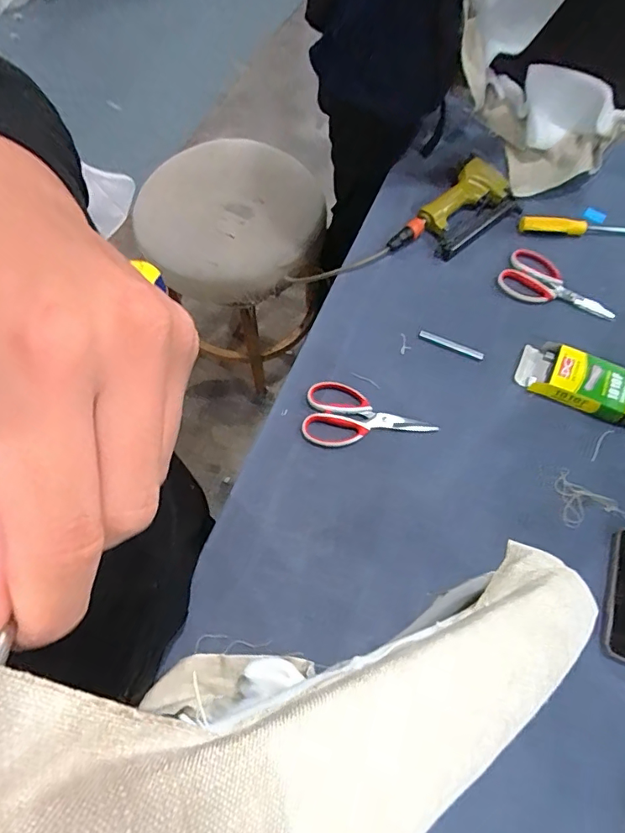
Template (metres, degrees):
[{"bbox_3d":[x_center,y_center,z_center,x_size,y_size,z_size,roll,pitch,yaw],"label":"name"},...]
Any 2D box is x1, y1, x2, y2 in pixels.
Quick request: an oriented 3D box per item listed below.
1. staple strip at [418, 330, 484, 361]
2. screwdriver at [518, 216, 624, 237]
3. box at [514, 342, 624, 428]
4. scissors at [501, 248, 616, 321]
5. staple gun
[{"bbox_3d":[0.219,-0.113,0.769,0.104,0.005,0.014,26,68,13],"label":"staple strip"},{"bbox_3d":[0.502,-0.329,0.851,0.264,0.028,0.022,6,65,4],"label":"screwdriver"},{"bbox_3d":[0.403,-0.055,0.729,0.178,0.038,0.088,22,67,11],"label":"box"},{"bbox_3d":[0.410,-0.212,0.811,0.190,0.018,0.104,33,69,16],"label":"scissors"},{"bbox_3d":[0.252,-0.355,0.860,0.256,0.074,0.125,-40,70,-16],"label":"staple gun"}]

